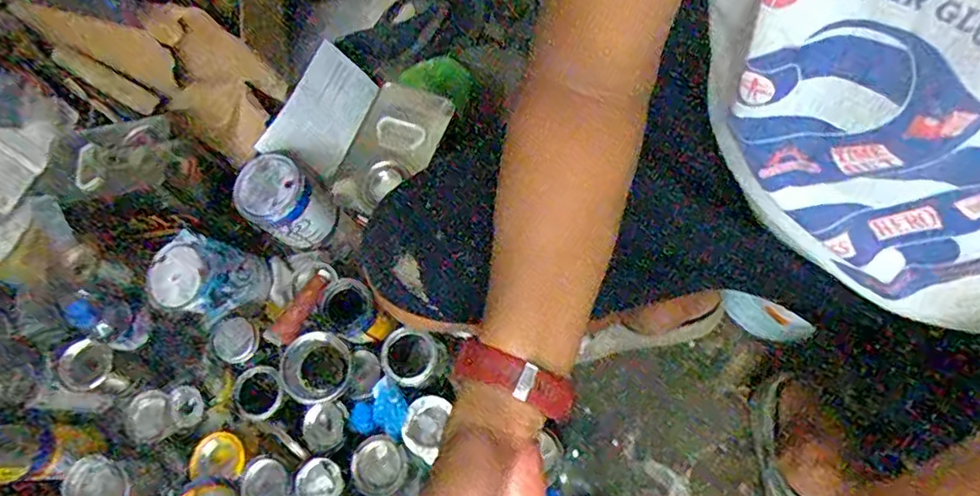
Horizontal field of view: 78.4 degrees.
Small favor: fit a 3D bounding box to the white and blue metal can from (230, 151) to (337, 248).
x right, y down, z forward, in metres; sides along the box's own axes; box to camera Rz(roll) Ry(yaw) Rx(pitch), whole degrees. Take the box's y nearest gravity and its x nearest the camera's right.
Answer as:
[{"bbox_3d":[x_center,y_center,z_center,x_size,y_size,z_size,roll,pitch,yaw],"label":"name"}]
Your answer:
[{"bbox_3d":[-0.310,-0.071,0.909,0.106,0.110,0.110,35,79,19],"label":"white and blue metal can"}]

